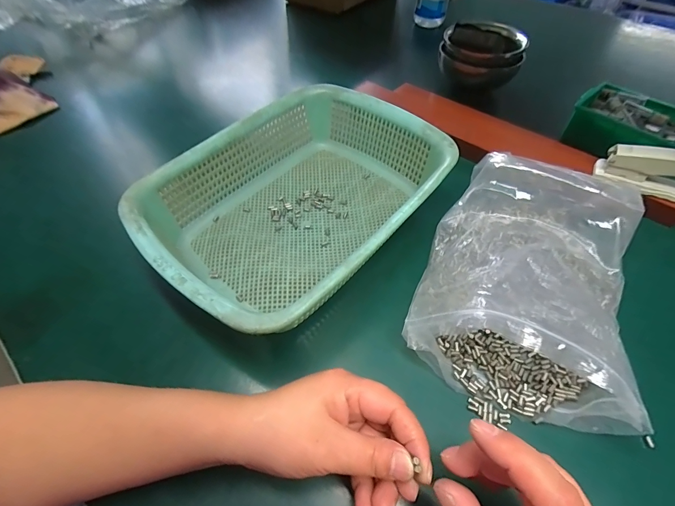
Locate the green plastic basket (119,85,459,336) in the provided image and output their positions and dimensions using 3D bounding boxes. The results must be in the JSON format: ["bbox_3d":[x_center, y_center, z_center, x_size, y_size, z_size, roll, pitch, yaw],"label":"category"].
[{"bbox_3d":[-0.038,-0.053,0.350,0.216,0.083,0.291,34,60,23],"label":"green plastic basket"}]

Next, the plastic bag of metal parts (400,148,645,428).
[{"bbox_3d":[0.176,0.017,0.304,0.176,0.072,0.236,20,56,14],"label":"plastic bag of metal parts"}]

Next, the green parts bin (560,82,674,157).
[{"bbox_3d":[0.400,-0.170,0.454,0.142,0.050,0.102,35,61,23],"label":"green parts bin"}]

